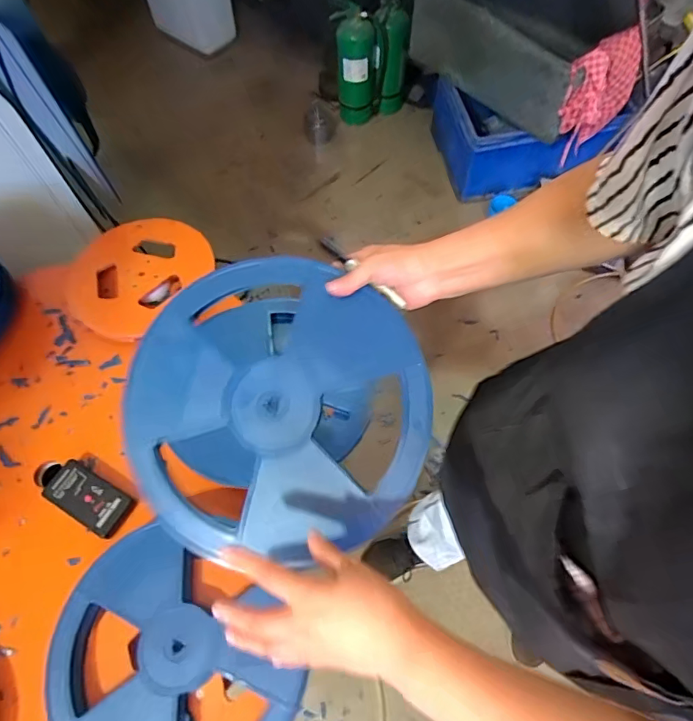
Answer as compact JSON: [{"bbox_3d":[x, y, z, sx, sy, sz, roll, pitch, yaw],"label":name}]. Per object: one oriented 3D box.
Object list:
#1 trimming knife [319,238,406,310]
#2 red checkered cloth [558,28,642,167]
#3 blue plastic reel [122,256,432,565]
[{"bbox_3d":[0.017,-0.094,0.529,0.115,0.014,0.010,38,69,-2],"label":"trimming knife"},{"bbox_3d":[0.646,-0.685,1.271,0.190,0.262,0.096,-34,67,-14],"label":"red checkered cloth"},{"bbox_3d":[-0.074,0.043,0.514,0.309,0.024,0.298,8,79,3],"label":"blue plastic reel"}]

